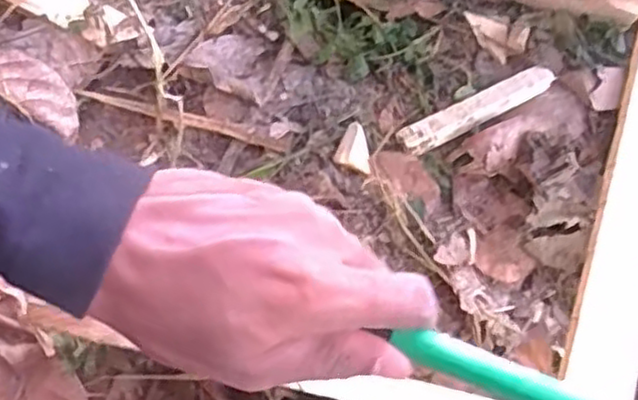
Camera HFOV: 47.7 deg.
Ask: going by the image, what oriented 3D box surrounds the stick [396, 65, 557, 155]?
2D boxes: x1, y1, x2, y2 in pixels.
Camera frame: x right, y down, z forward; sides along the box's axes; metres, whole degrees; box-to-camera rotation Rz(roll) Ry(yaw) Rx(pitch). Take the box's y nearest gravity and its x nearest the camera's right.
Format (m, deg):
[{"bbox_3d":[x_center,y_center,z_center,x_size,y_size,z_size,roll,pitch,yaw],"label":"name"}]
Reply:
[{"bbox_3d":[0.118,-0.067,0.534,0.125,0.007,0.022,-25,92,-6],"label":"stick"}]

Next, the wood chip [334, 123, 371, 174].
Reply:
[{"bbox_3d":[0.028,-0.036,0.520,0.027,0.019,0.030,24,74,7],"label":"wood chip"}]

